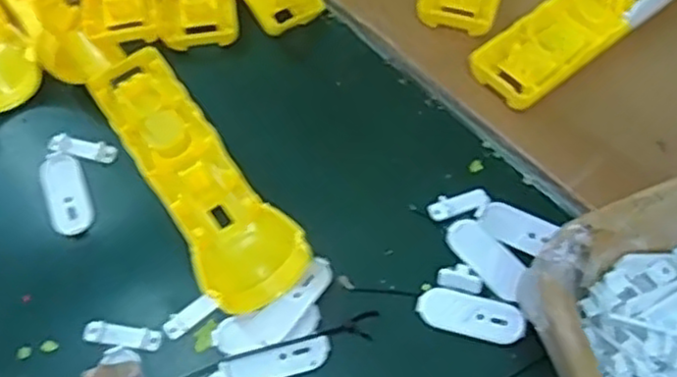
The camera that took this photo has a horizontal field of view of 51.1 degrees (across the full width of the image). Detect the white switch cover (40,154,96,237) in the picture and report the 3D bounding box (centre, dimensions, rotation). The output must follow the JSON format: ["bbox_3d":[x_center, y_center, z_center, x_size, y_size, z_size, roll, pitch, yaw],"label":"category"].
[{"bbox_3d":[-0.147,0.002,0.382,0.022,0.004,0.048,-20,66,-7],"label":"white switch cover"}]

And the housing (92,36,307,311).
[{"bbox_3d":[-0.079,-0.009,0.372,0.052,0.022,0.161,-36,68,-13],"label":"housing"}]

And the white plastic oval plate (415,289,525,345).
[{"bbox_3d":[0.064,0.062,0.341,0.050,0.005,0.019,12,66,8],"label":"white plastic oval plate"}]

